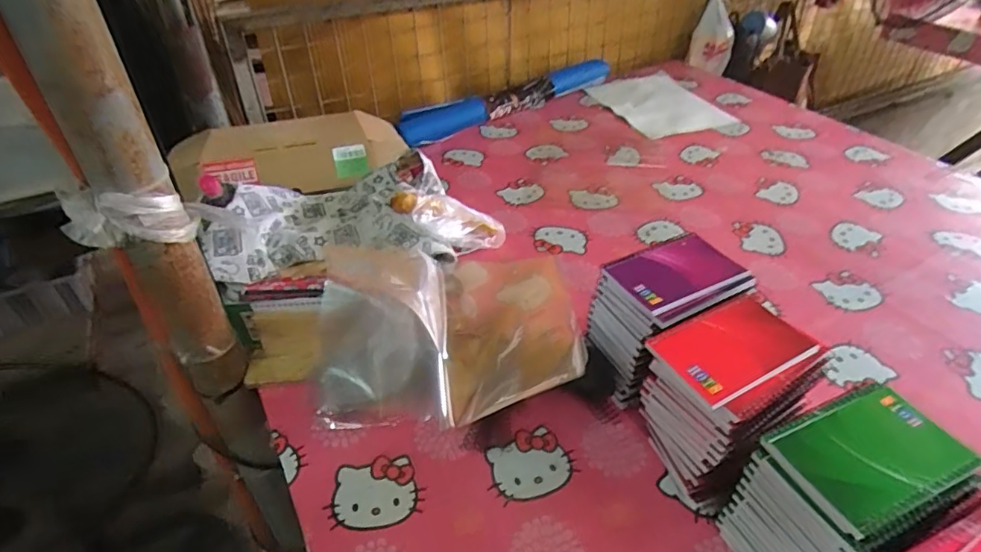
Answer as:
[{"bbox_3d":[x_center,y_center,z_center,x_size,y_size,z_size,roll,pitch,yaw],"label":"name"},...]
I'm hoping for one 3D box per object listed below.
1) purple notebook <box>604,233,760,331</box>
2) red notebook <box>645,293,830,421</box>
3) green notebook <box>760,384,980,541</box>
[{"bbox_3d":[0.195,0.000,0.571,0.131,0.014,0.094,-20,44,-22],"label":"purple notebook"},{"bbox_3d":[0.219,0.066,0.489,0.121,0.014,0.097,-29,53,-20],"label":"red notebook"},{"bbox_3d":[0.288,0.134,0.416,0.126,0.012,0.086,-15,42,-17],"label":"green notebook"}]

